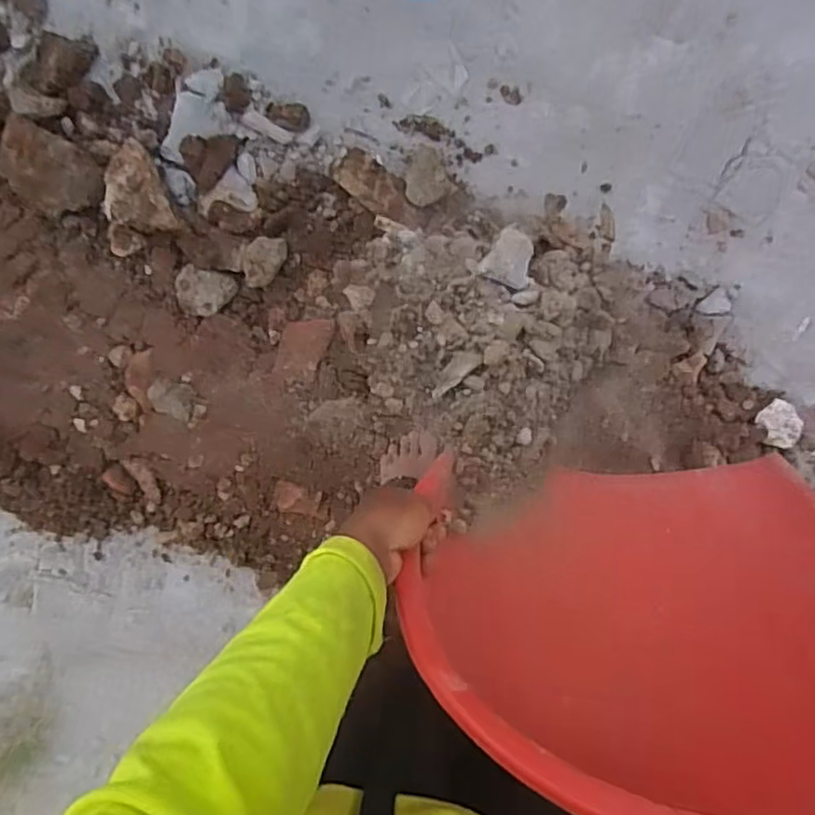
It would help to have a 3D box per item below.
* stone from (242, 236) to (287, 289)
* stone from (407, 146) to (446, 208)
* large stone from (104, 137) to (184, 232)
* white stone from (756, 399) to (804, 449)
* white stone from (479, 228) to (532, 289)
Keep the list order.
[{"bbox_3d":[-0.237,-0.240,1.060,0.061,0.030,0.089,32,93,-2],"label":"stone"},{"bbox_3d":[0.032,-0.388,1.088,0.065,0.026,0.097,5,94,0],"label":"stone"},{"bbox_3d":[-0.436,-0.343,1.030,0.099,0.056,0.144,-20,93,1],"label":"large stone"},{"bbox_3d":[0.665,0.032,1.160,0.090,0.033,0.078,25,93,-2],"label":"white stone"},{"bbox_3d":[0.126,-0.191,0.806,0.061,0.040,0.085,13,65,13],"label":"white stone"}]

